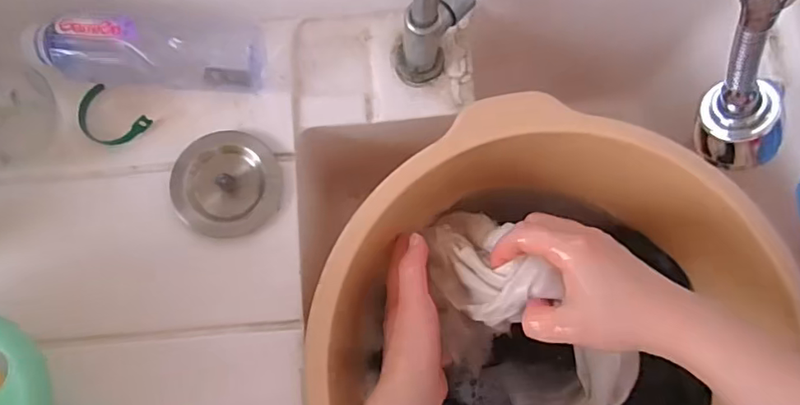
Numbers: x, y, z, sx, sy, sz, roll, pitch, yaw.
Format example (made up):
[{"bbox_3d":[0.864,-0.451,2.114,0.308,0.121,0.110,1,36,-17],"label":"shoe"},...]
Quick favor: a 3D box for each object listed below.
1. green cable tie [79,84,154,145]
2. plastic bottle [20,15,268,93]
[{"bbox_3d":[-0.241,-0.068,0.448,0.059,0.014,0.040,35,81,6],"label":"green cable tie"},{"bbox_3d":[-0.201,-0.126,0.438,0.177,0.072,0.062,-1,78,-14],"label":"plastic bottle"}]

